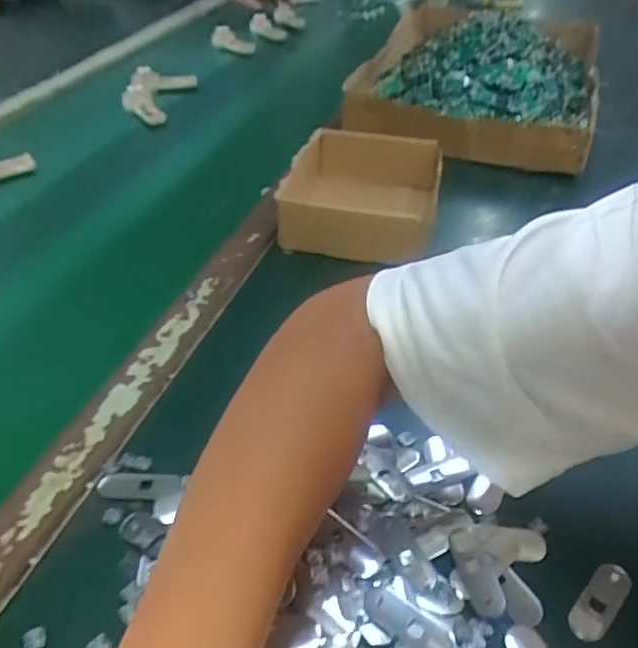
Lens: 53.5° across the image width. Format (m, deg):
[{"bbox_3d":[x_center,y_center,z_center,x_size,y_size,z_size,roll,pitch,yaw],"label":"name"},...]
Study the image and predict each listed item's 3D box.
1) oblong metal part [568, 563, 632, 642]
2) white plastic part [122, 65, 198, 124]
[{"bbox_3d":[0.149,0.147,0.335,0.018,0.006,0.050,31,47,30],"label":"oblong metal part"},{"bbox_3d":[-0.229,-0.322,0.890,0.079,0.051,0.130,11,40,10],"label":"white plastic part"}]

